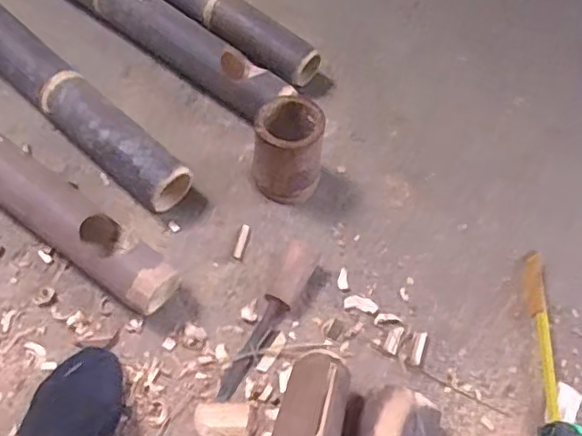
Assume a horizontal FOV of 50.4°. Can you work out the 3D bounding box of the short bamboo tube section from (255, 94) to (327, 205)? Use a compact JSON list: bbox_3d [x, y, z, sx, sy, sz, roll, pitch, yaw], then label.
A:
[{"bbox_3d":[-0.002,-0.086,0.799,0.083,0.122,0.091,2,55,-2],"label":"short bamboo tube section"}]

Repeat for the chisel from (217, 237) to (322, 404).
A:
[{"bbox_3d":[-0.024,0.110,0.704,0.036,0.031,0.206,27,57,8],"label":"chisel"}]

